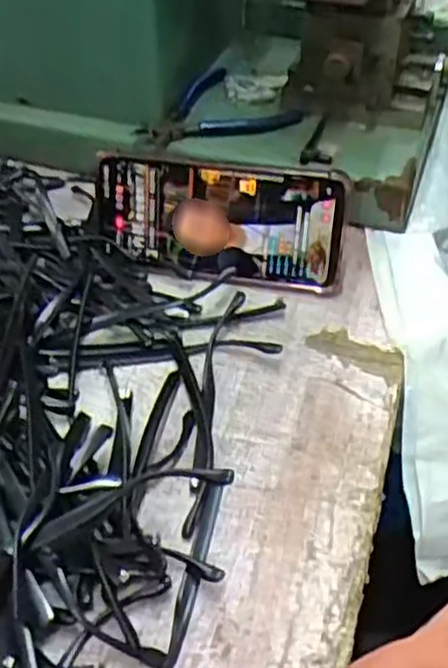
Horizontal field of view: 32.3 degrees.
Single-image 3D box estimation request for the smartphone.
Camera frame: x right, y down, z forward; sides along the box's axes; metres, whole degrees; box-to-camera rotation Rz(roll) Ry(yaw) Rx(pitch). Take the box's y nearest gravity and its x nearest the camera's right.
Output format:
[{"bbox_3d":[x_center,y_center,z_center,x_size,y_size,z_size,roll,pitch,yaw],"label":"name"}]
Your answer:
[{"bbox_3d":[-0.004,-0.071,0.500,0.162,0.080,0.012,6,26,6],"label":"smartphone"}]

